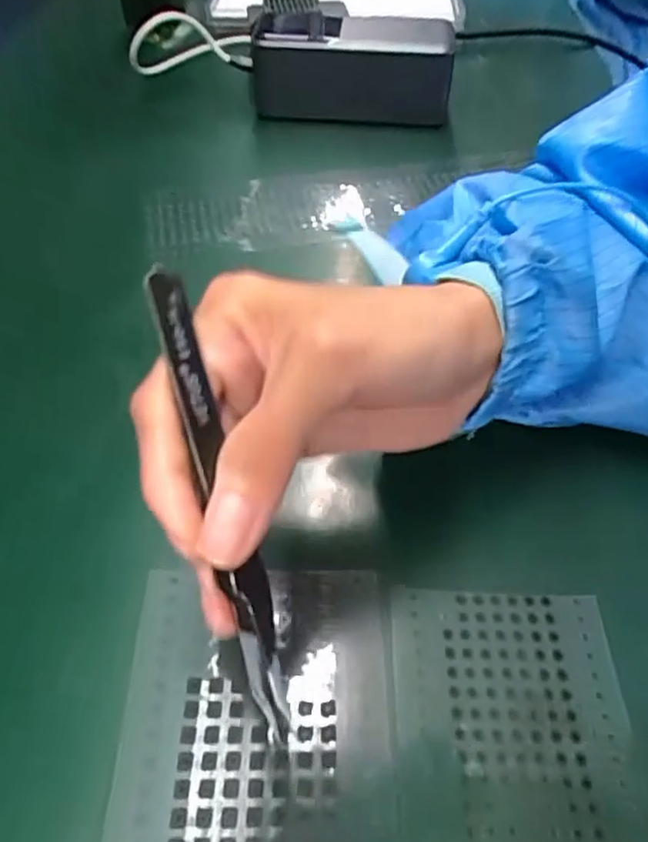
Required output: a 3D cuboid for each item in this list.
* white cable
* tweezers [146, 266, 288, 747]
[{"bbox_3d":[-0.090,-0.256,0.411,0.082,0.043,0.042,-10,50,-7],"label":"white cable"},{"bbox_3d":[-0.026,0.017,0.149,0.010,0.009,0.114,-16,83,-12],"label":"tweezers"}]

